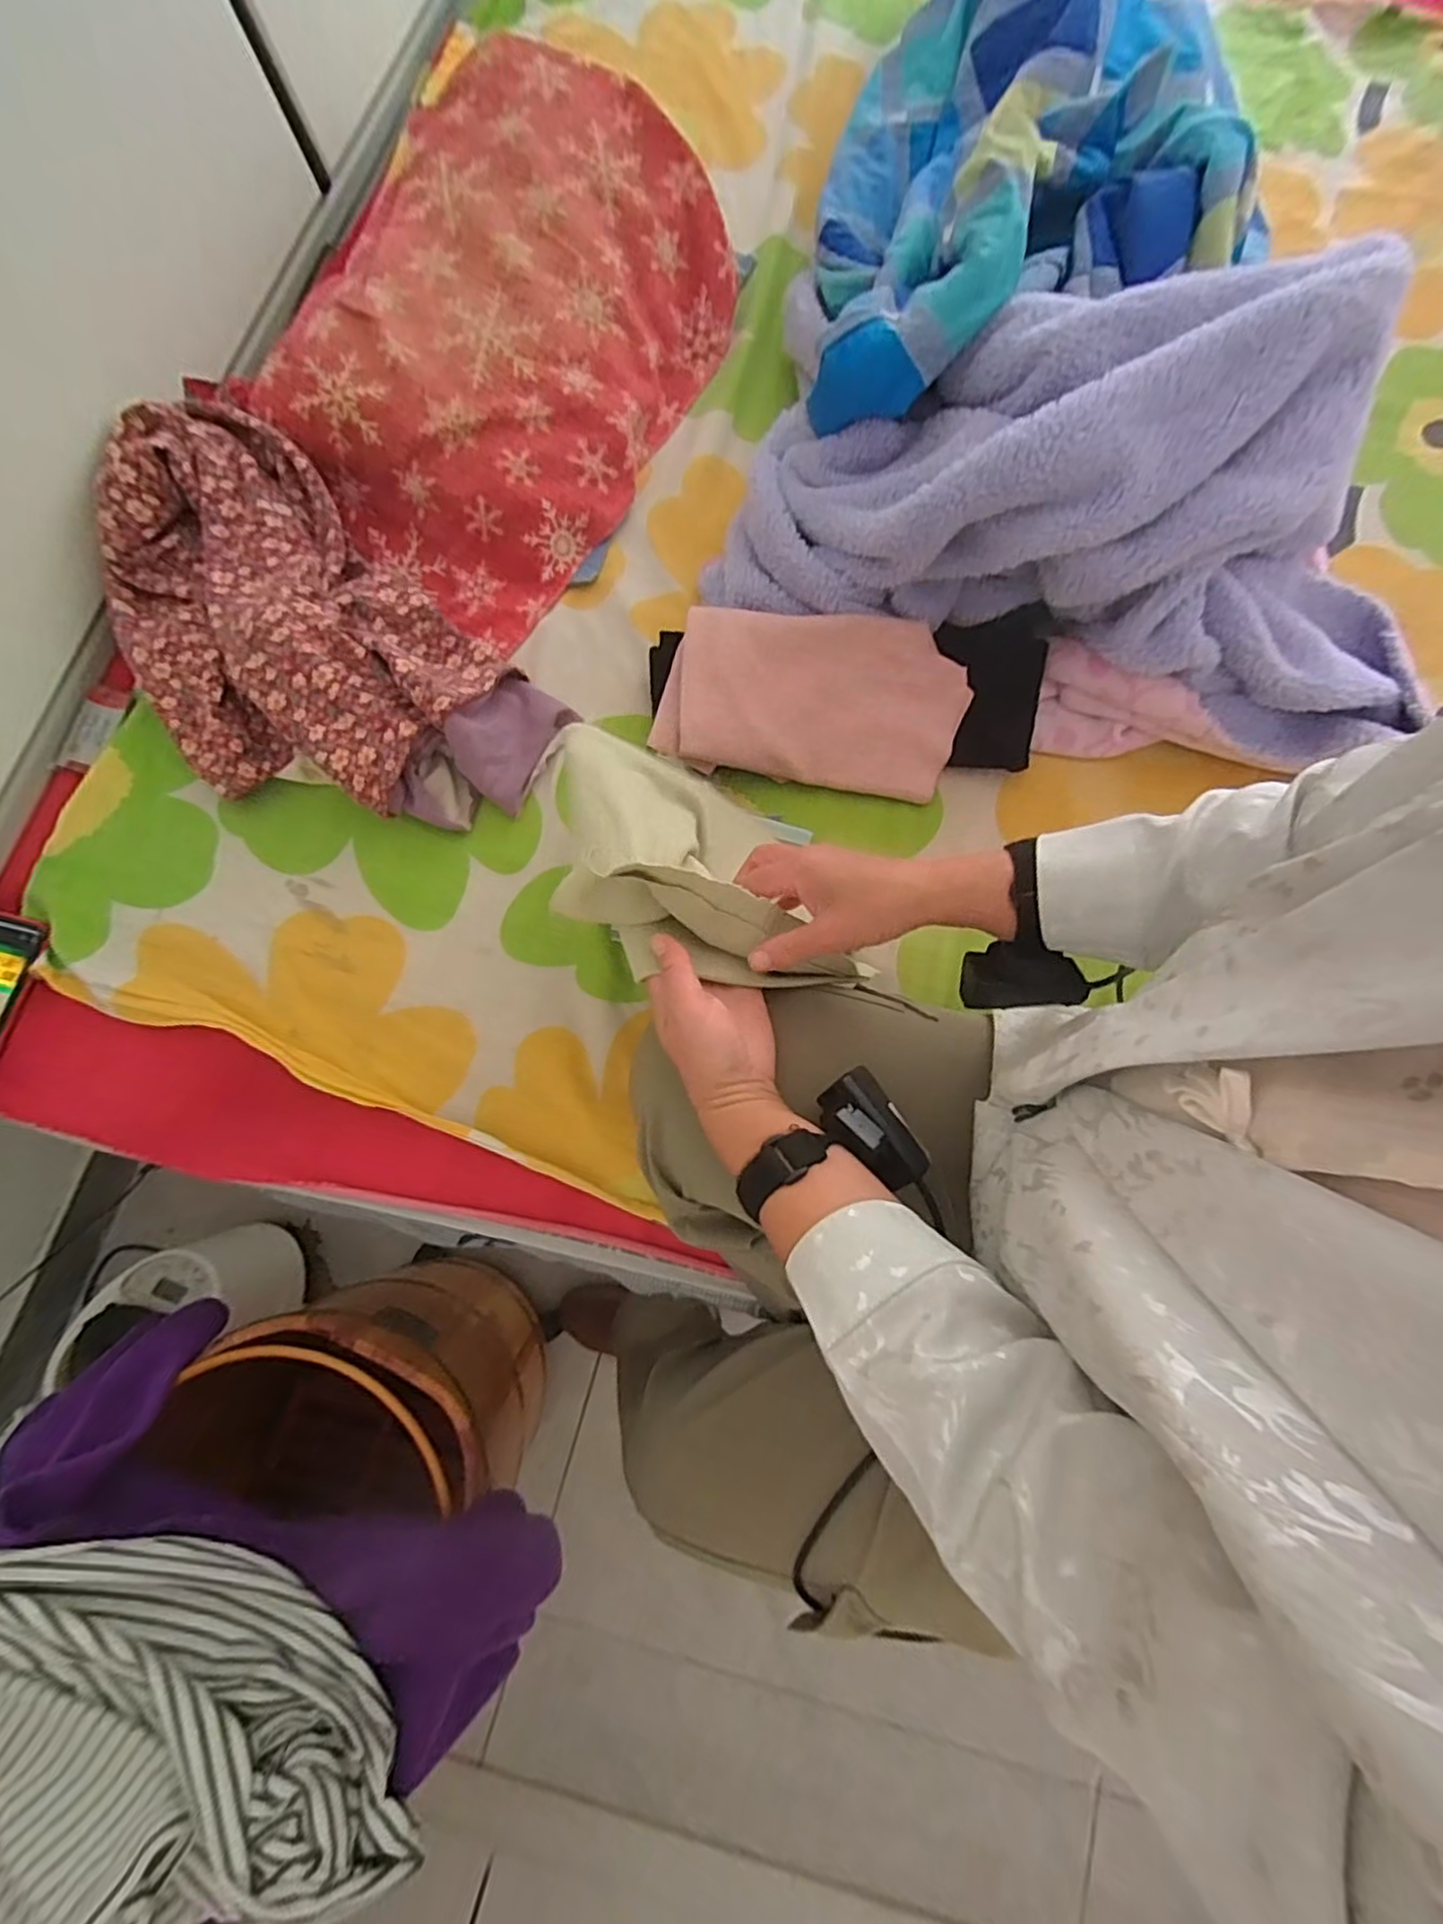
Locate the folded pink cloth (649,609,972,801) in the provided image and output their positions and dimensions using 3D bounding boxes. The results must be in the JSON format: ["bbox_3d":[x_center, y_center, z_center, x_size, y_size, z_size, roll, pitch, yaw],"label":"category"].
[{"bbox_3d":[0.071,-0.237,0.632,0.249,0.068,0.142,7,78,0],"label":"folded pink cloth"}]

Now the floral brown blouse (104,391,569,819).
[{"bbox_3d":[-0.369,-0.274,0.607,0.432,0.094,0.255,42,80,7],"label":"floral brown blouse"}]

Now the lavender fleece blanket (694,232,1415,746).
[{"bbox_3d":[0.322,-0.417,0.582,0.621,0.196,0.331,17,78,2],"label":"lavender fleece blanket"}]

